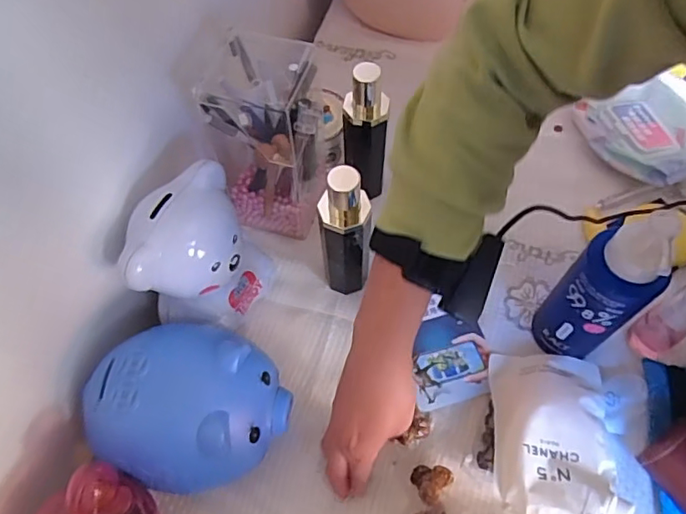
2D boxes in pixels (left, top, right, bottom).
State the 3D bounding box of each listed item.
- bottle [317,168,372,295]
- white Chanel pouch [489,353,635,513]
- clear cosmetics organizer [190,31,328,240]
[{"bbox_3d":[0.002,-0.024,0.537,0.047,0.181,0.054,1,61,2],"label":"bottle"},{"bbox_3d":[0.188,0.159,0.492,0.104,0.042,0.155,6,61,5],"label":"white Chanel pouch"},{"bbox_3d":[-0.075,-0.116,0.571,0.101,0.187,0.096,8,61,6],"label":"clear cosmetics organizer"}]

